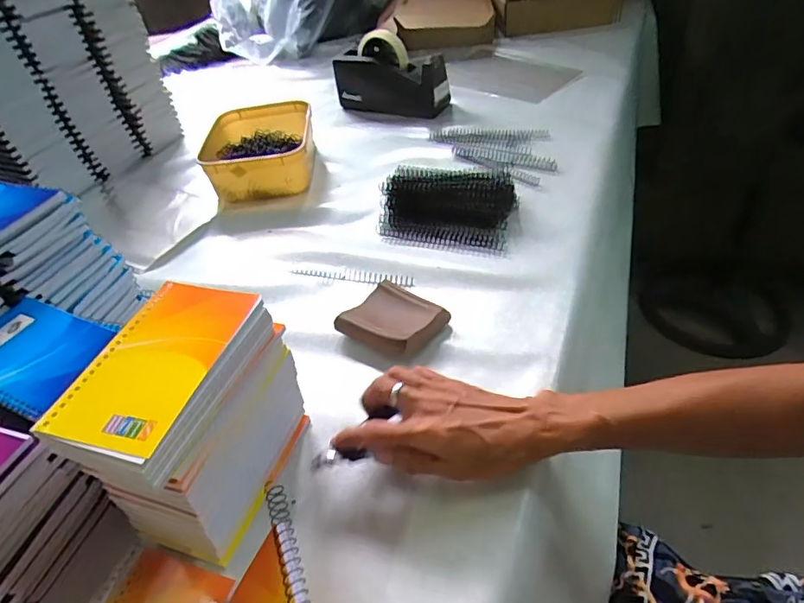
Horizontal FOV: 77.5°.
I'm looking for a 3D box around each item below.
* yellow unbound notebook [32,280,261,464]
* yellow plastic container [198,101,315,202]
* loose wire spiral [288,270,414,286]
[{"bbox_3d":[-0.156,0.035,0.320,0.080,0.006,0.130,7,44,16],"label":"yellow unbound notebook"},{"bbox_3d":[-0.222,-0.237,0.785,0.166,0.063,0.204,-7,42,0],"label":"yellow plastic container"},{"bbox_3d":[-0.060,-0.029,0.574,0.149,0.013,0.017,5,43,13],"label":"loose wire spiral"}]

